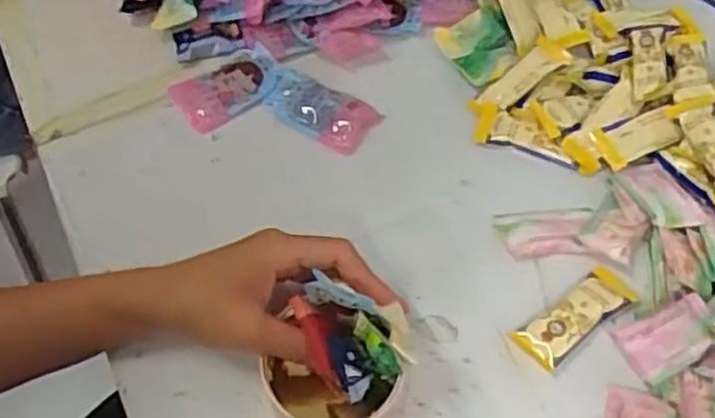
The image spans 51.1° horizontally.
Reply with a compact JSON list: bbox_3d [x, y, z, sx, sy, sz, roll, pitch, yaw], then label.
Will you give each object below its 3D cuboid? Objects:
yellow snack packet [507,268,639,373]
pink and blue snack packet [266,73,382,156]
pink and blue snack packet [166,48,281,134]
[{"bbox_3d":[0.134,0.066,0.460,0.079,0.013,0.030,-34,60,-18],"label":"yellow snack packet"},{"bbox_3d":[-0.030,-0.075,0.569,0.087,0.009,0.045,25,60,19],"label":"pink and blue snack packet"},{"bbox_3d":[-0.102,-0.095,0.588,0.081,0.012,0.051,-26,58,-14],"label":"pink and blue snack packet"}]

